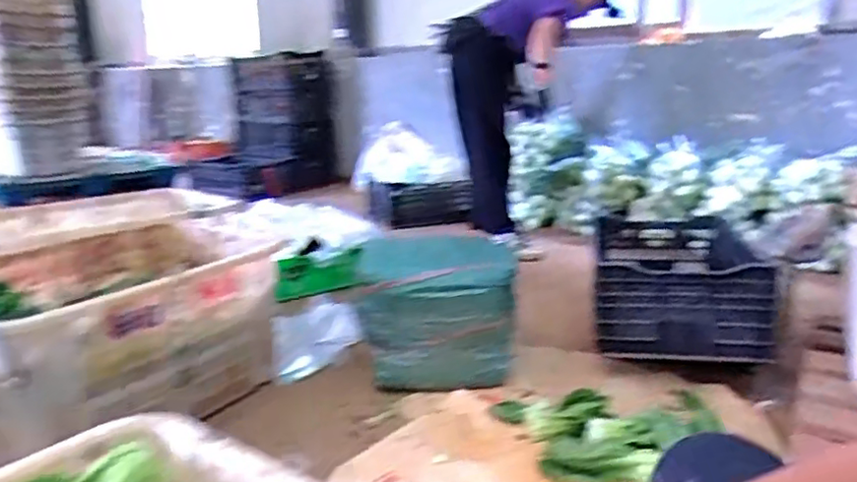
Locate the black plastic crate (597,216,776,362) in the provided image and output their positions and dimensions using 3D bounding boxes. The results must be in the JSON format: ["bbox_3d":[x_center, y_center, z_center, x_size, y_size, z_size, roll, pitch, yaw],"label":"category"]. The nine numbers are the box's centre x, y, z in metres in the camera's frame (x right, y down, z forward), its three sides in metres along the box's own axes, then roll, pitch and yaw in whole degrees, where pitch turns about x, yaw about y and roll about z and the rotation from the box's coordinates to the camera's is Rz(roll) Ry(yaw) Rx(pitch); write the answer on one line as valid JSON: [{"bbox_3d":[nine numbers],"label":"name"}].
[{"bbox_3d":[0.643,0.104,1.690,0.406,0.224,0.587,2,15,13],"label":"black plastic crate"}]

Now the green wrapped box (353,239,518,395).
[{"bbox_3d":[0.022,0.172,1.526,0.372,0.305,0.192,-2,15,-3],"label":"green wrapped box"}]

